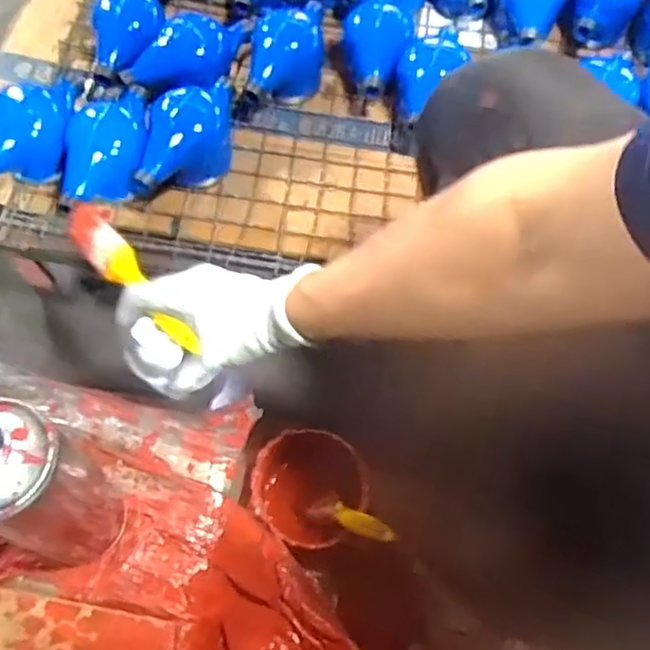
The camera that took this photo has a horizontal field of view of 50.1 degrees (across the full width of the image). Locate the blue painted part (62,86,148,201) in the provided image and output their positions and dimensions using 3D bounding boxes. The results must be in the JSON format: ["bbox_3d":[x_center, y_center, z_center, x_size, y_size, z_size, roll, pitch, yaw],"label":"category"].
[{"bbox_3d":[-0.219,-0.190,0.726,0.086,0.074,0.114,10,65,6],"label":"blue painted part"}]

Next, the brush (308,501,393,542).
[{"bbox_3d":[0.022,0.173,0.618,0.019,0.105,0.024,46,68,-22],"label":"brush"}]

